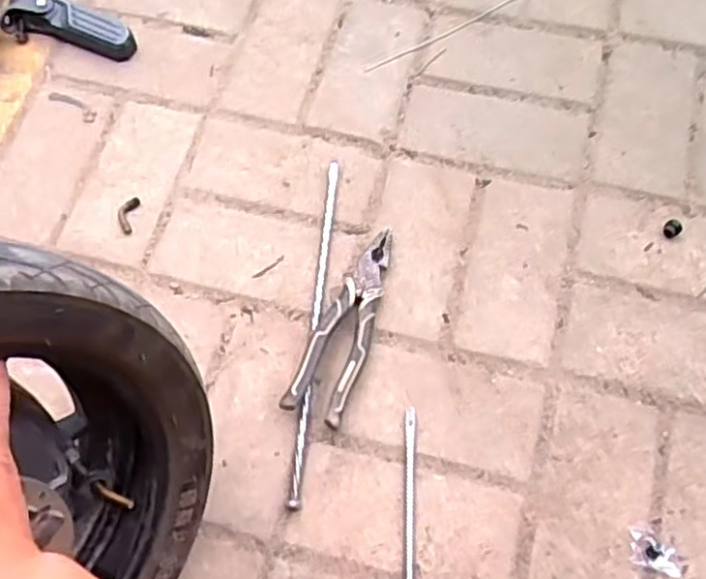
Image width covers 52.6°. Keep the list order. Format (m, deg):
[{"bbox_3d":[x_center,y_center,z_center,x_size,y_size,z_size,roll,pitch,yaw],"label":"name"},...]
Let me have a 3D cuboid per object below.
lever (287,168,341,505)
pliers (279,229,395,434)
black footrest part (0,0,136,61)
[{"bbox_3d":[-0.034,0.027,0.664,0.014,0.011,0.341,4,67,3],"label":"lever"},{"bbox_3d":[-0.003,0.029,0.655,0.051,0.028,0.192,19,68,9],"label":"pliers"},{"bbox_3d":[-0.320,-0.297,0.814,0.151,0.029,0.072,26,70,12],"label":"black footrest part"}]

